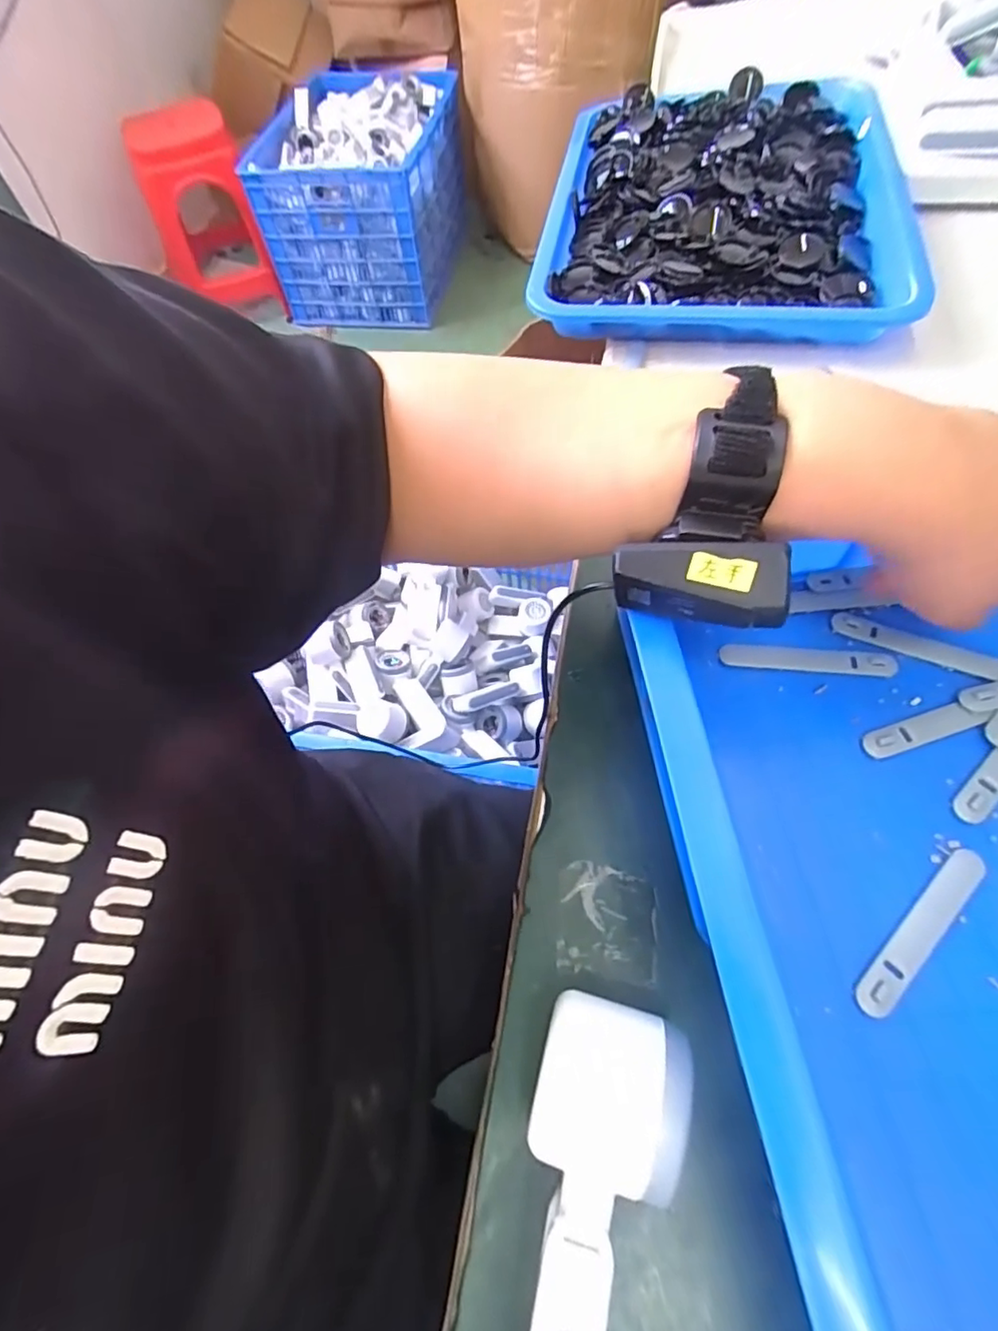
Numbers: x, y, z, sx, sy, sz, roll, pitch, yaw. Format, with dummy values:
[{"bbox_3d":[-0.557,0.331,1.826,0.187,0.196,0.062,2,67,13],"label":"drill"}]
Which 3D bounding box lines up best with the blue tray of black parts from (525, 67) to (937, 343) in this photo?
[{"bbox_3d":[0.227,-0.472,0.590,0.340,0.043,0.500,6,61,9],"label":"blue tray of black parts"}]

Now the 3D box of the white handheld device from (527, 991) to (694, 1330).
[{"bbox_3d":[0.024,0.216,0.210,0.054,0.042,0.171,13,62,13],"label":"white handheld device"}]

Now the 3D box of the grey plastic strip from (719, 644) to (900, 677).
[{"bbox_3d":[0.178,-0.004,0.339,0.094,0.004,0.016,4,68,10],"label":"grey plastic strip"}]

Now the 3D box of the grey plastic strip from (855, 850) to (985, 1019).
[{"bbox_3d":[0.194,0.120,0.268,0.094,0.005,0.014,-39,64,-16],"label":"grey plastic strip"}]

